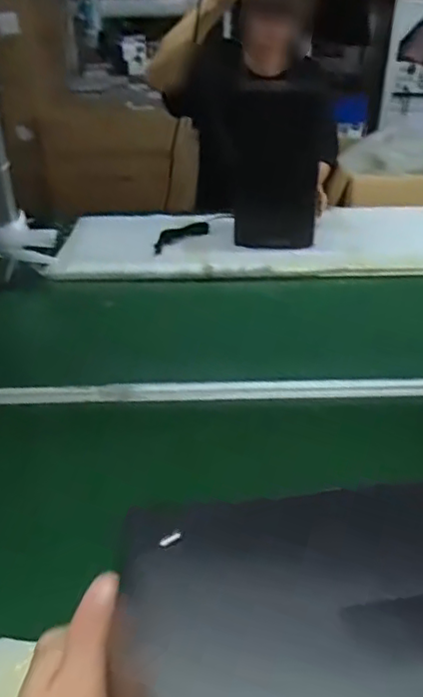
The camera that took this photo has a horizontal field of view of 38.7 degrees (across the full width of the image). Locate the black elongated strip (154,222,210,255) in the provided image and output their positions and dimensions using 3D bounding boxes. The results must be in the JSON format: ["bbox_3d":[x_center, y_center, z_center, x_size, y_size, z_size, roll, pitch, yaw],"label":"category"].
[{"bbox_3d":[-0.092,-0.277,1.494,0.088,0.019,0.195,25,41,35],"label":"black elongated strip"}]

